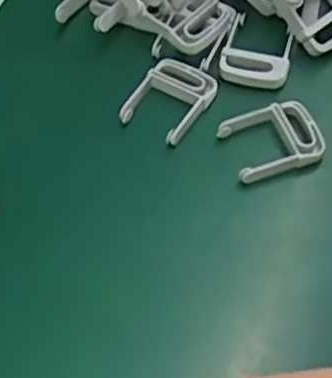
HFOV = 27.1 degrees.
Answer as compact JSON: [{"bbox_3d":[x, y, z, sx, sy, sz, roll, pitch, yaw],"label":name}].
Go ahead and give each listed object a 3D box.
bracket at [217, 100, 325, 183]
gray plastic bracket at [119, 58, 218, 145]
[{"bbox_3d":[0.057,-0.026,0.369,0.048,0.012,0.040,-22,59,-9],"label":"bracket"},{"bbox_3d":[0.002,-0.050,0.388,0.041,0.009,0.050,28,64,20],"label":"gray plastic bracket"}]

